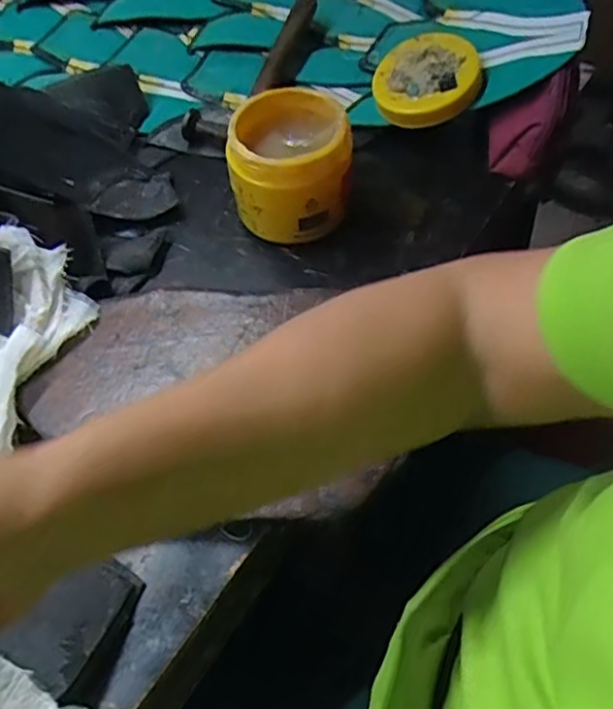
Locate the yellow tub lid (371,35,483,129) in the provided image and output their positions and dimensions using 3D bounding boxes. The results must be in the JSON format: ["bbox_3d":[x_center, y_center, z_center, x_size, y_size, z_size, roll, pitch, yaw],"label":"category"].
[{"bbox_3d":[0.107,-0.242,0.565,0.094,0.020,0.105,-13,61,13],"label":"yellow tub lid"}]

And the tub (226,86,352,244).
[{"bbox_3d":[-0.012,-0.147,0.507,0.093,0.084,0.090,-2,57,2],"label":"tub"}]

